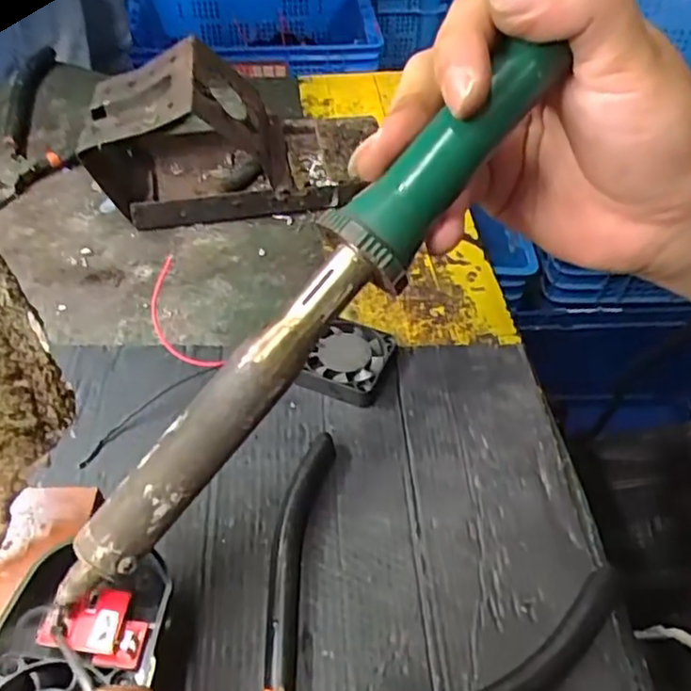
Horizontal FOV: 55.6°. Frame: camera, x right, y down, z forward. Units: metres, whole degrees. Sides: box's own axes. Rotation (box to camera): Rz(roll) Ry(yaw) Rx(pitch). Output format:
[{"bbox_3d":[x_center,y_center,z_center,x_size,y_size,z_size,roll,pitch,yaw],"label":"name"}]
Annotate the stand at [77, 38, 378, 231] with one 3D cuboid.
[{"bbox_3d":[-0.064,-0.125,0.380,0.154,0.083,0.080,-6,49,-8],"label":"stand"}]

